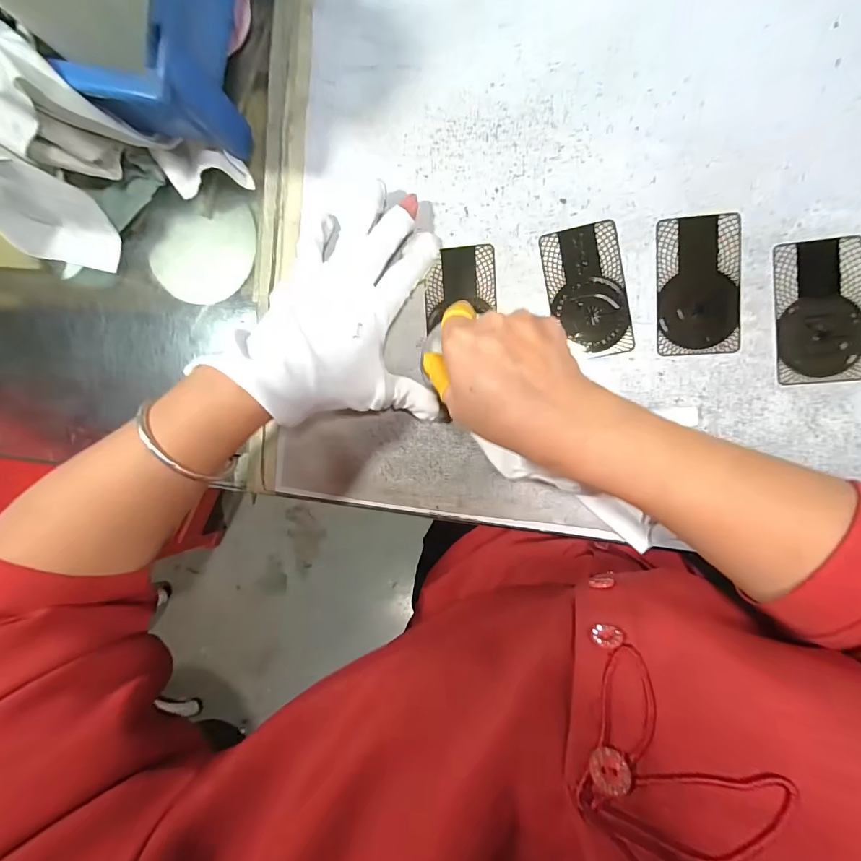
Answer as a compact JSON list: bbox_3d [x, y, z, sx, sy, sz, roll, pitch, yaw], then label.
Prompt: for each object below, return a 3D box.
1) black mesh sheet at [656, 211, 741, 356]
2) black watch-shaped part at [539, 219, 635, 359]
[{"bbox_3d":[0.170,-0.092,0.255,0.048,0.004,0.086,-2,92,8],"label":"black mesh sheet"},{"bbox_3d":[0.103,-0.091,0.265,0.048,0.004,0.085,-10,91,9],"label":"black watch-shaped part"}]

